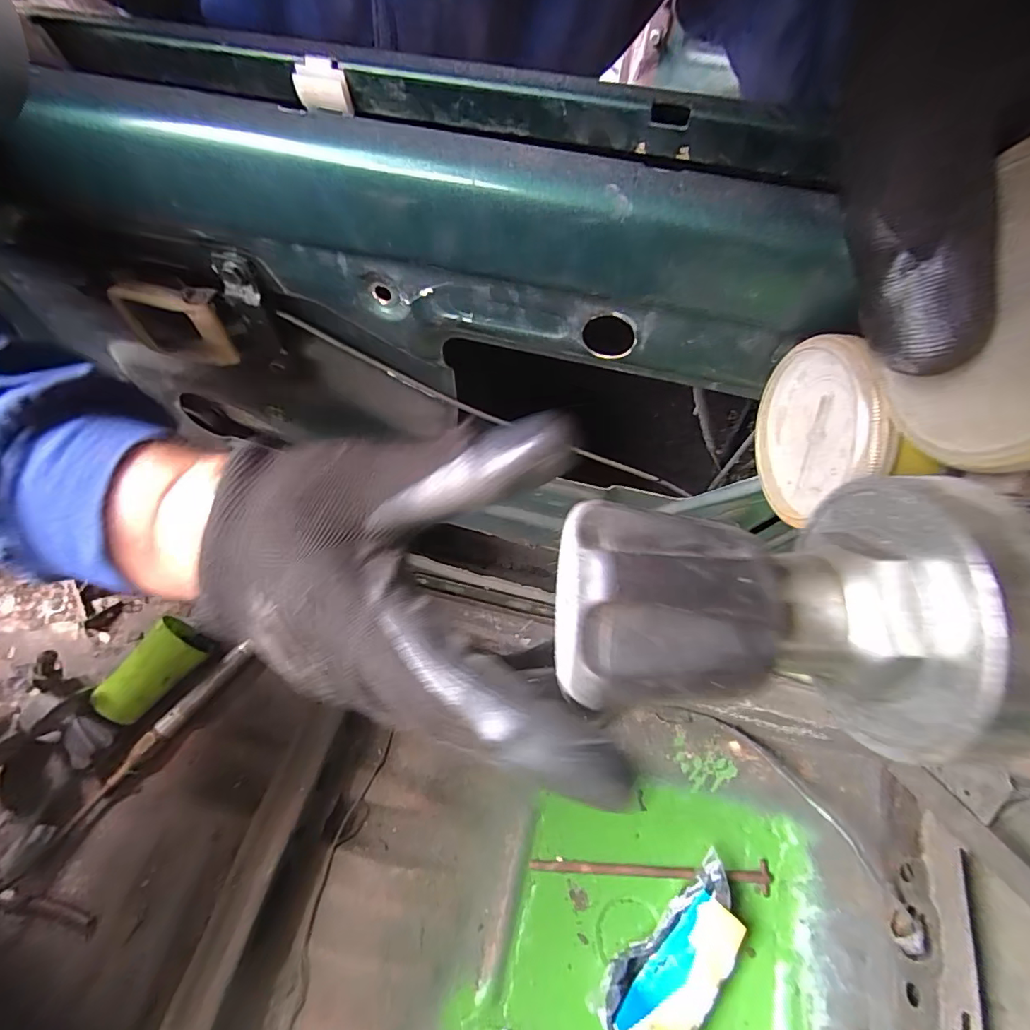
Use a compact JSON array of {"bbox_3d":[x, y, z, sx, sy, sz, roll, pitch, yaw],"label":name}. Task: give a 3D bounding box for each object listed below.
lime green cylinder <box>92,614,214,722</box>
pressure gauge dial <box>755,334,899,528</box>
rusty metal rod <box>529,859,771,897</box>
[{"bbox_3d":[-0.468,0.196,0.621,0.062,0.052,0.127,35,68,14],"label":"lime green cylinder"},{"bbox_3d":[0.114,-0.035,0.186,0.013,0.072,0.063,-3,64,-3],"label":"pressure gauge dial"},{"bbox_3d":[0.172,0.461,0.622,0.303,0.012,0.035,1,64,-1],"label":"rusty metal rod"}]

